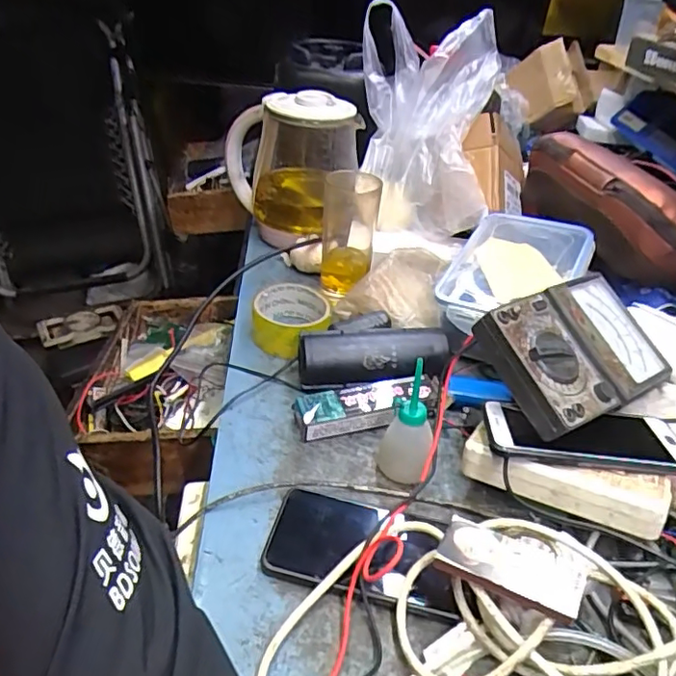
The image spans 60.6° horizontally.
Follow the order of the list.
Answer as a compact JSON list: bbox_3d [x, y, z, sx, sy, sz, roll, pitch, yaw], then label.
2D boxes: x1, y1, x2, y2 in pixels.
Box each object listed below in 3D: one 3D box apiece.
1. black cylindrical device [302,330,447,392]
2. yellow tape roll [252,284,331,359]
[{"bbox_3d":[0.035,0.027,0.582,0.149,0.050,0.060,-1,36,-9],"label":"black cylindrical device"},{"bbox_3d":[-0.052,-0.018,0.633,0.083,0.036,0.103,3,36,-4],"label":"yellow tape roll"}]

